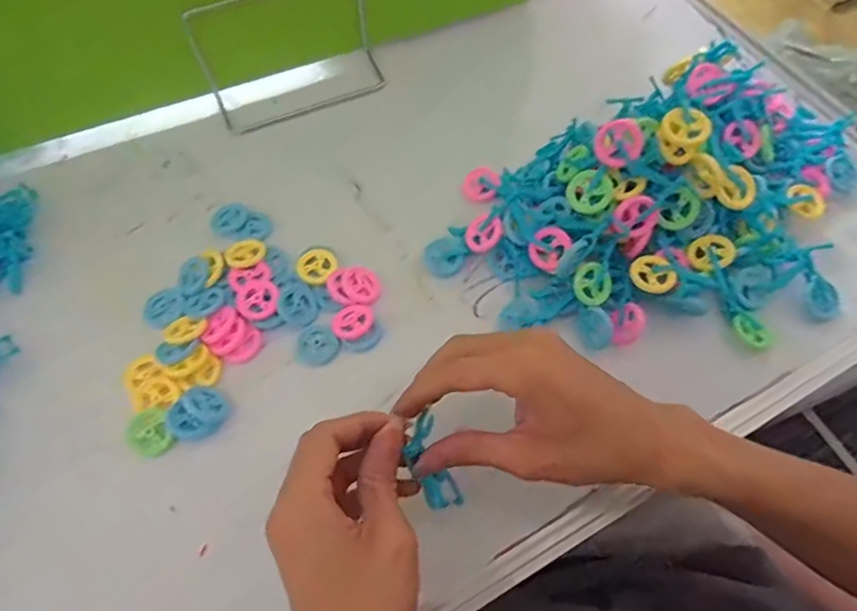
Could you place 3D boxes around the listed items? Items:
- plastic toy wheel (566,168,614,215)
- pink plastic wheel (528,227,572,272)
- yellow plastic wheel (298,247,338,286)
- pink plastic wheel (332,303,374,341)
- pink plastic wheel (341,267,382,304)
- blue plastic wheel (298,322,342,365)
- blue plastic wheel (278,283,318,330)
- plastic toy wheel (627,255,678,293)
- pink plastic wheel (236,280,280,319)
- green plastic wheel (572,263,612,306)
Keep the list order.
[{"bbox_3d":[0.110,-0.077,0.367,0.030,0.008,0.029,2,95,18],"label":"plastic toy wheel"},{"bbox_3d":[0.086,-0.042,0.384,0.026,0.004,0.031,34,93,17],"label":"pink plastic wheel"},{"bbox_3d":[-0.083,-0.030,0.407,0.030,0.008,0.031,-1,64,1],"label":"yellow plastic wheel"},{"bbox_3d":[-0.053,0.011,0.384,0.030,0.007,0.023,-36,69,-15],"label":"pink plastic wheel"},{"bbox_3d":[-0.049,-0.015,0.395,0.027,0.004,0.030,-16,67,-24],"label":"pink plastic wheel"},{"bbox_3d":[-0.078,0.027,0.379,0.028,0.004,0.029,-1,64,1],"label":"blue plastic wheel"},{"bbox_3d":[-0.094,0.000,0.387,0.027,0.007,0.033,-12,76,-28],"label":"blue plastic wheel"},{"bbox_3d":[0.154,-0.022,0.372,0.027,0.005,0.030,-36,69,-15],"label":"plastic toy wheel"},{"bbox_3d":[-0.123,-0.005,0.390,0.030,0.007,0.031,-1,64,1],"label":"pink plastic wheel"},{"bbox_3d":[0.114,-0.014,0.374,0.029,0.005,0.029,-1,94,-15],"label":"green plastic wheel"}]

